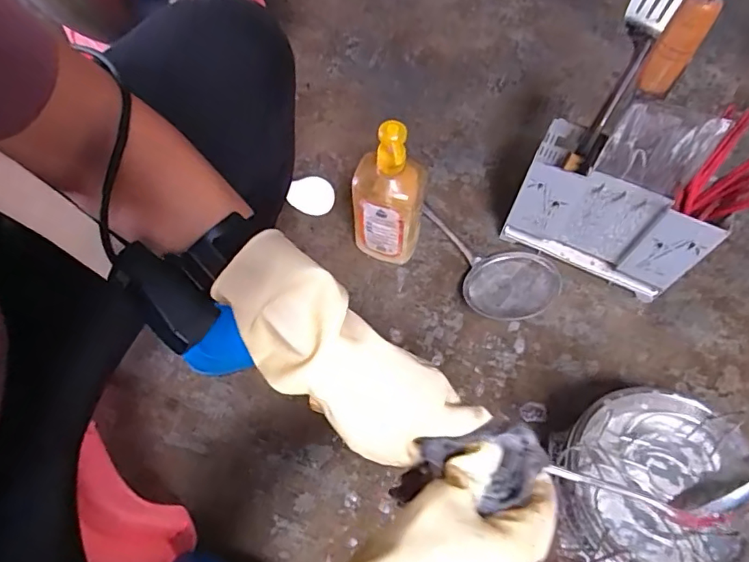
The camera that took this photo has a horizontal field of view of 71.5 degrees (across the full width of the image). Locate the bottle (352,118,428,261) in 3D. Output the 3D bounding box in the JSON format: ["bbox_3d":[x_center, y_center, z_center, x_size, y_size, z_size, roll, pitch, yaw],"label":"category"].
[{"bbox_3d":[0.017,-0.104,0.690,0.092,0.252,0.061,4,65,1],"label":"bottle"}]

